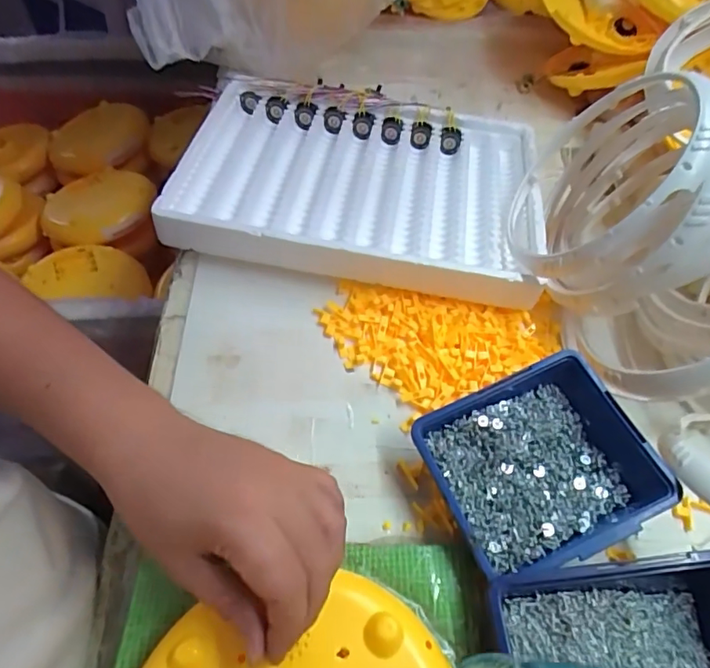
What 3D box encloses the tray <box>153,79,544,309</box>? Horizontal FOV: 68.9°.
[{"bbox_3d":[0.007,-0.158,0.512,0.342,0.051,0.262,9,57,2],"label":"tray"}]

